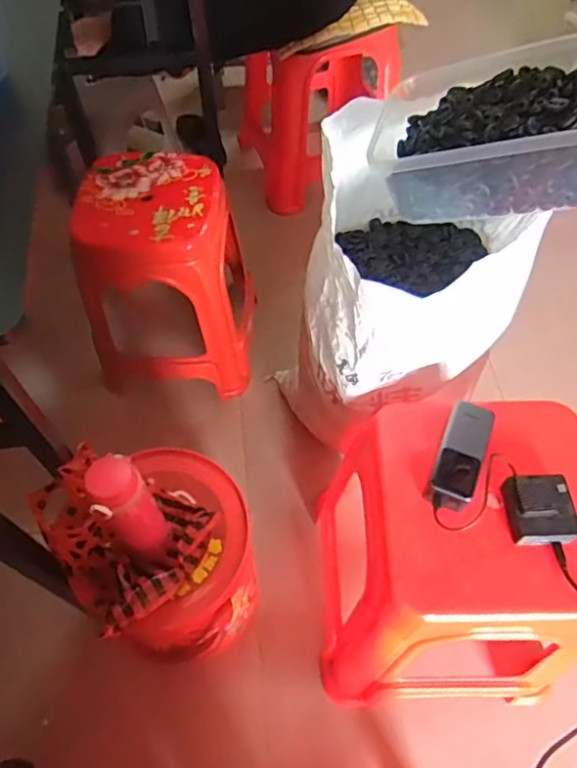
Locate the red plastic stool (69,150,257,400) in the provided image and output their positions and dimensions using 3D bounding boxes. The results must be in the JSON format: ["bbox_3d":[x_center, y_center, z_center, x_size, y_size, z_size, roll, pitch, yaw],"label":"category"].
[{"bbox_3d":[-0.243,-0.226,1.253,0.311,0.419,0.321,4,58,2],"label":"red plastic stool"}]

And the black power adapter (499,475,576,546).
[{"bbox_3d":[0.302,0.151,0.704,0.077,0.037,0.081,-3,58,-2],"label":"black power adapter"}]

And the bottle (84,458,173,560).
[{"bbox_3d":[-0.193,0.162,0.735,0.054,0.207,0.064,-30,63,-17],"label":"bottle"}]

